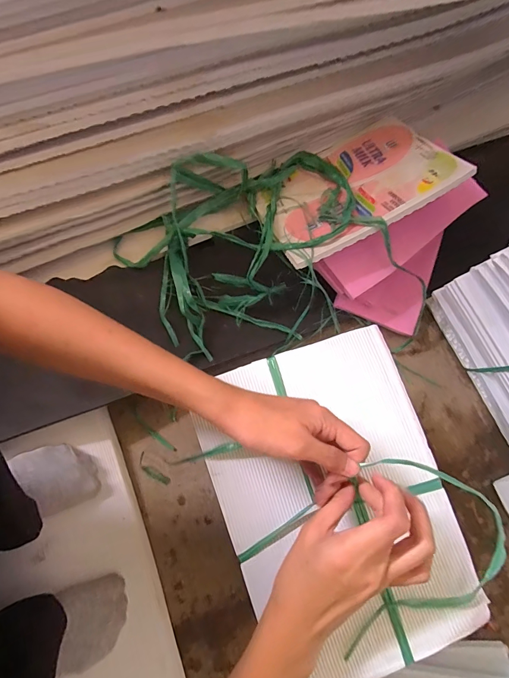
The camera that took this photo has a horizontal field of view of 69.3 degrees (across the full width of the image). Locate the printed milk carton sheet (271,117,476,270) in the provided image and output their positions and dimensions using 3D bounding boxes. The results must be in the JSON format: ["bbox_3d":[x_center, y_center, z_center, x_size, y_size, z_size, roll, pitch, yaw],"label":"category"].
[{"bbox_3d":[0.139,-0.231,0.553,0.271,0.020,0.201,-28,58,-1],"label":"printed milk carton sheet"}]

